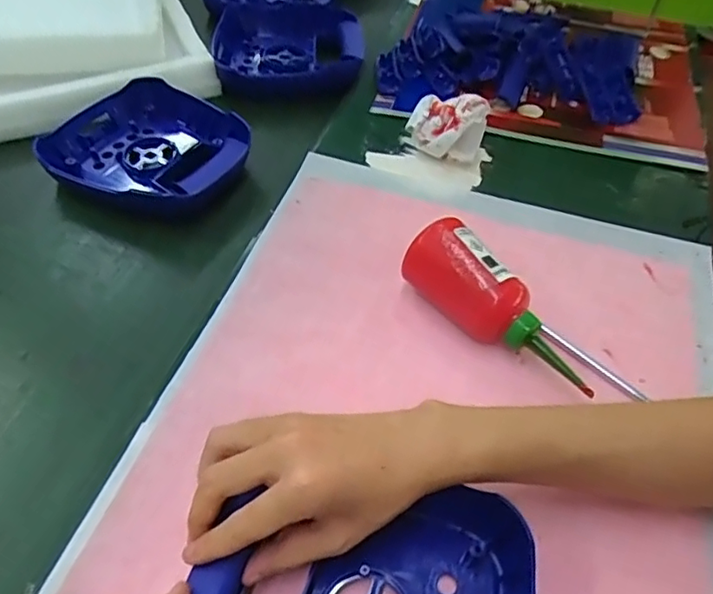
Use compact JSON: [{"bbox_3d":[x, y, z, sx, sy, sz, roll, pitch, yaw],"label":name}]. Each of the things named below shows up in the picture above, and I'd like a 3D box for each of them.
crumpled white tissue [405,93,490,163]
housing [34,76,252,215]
[{"bbox_3d":[0.092,-0.174,0.593,0.078,0.056,0.057,12,51,5],"label":"crumpled white tissue"},{"bbox_3d":[-0.205,-0.146,0.581,0.207,0.040,0.162,24,53,15],"label":"housing"}]

